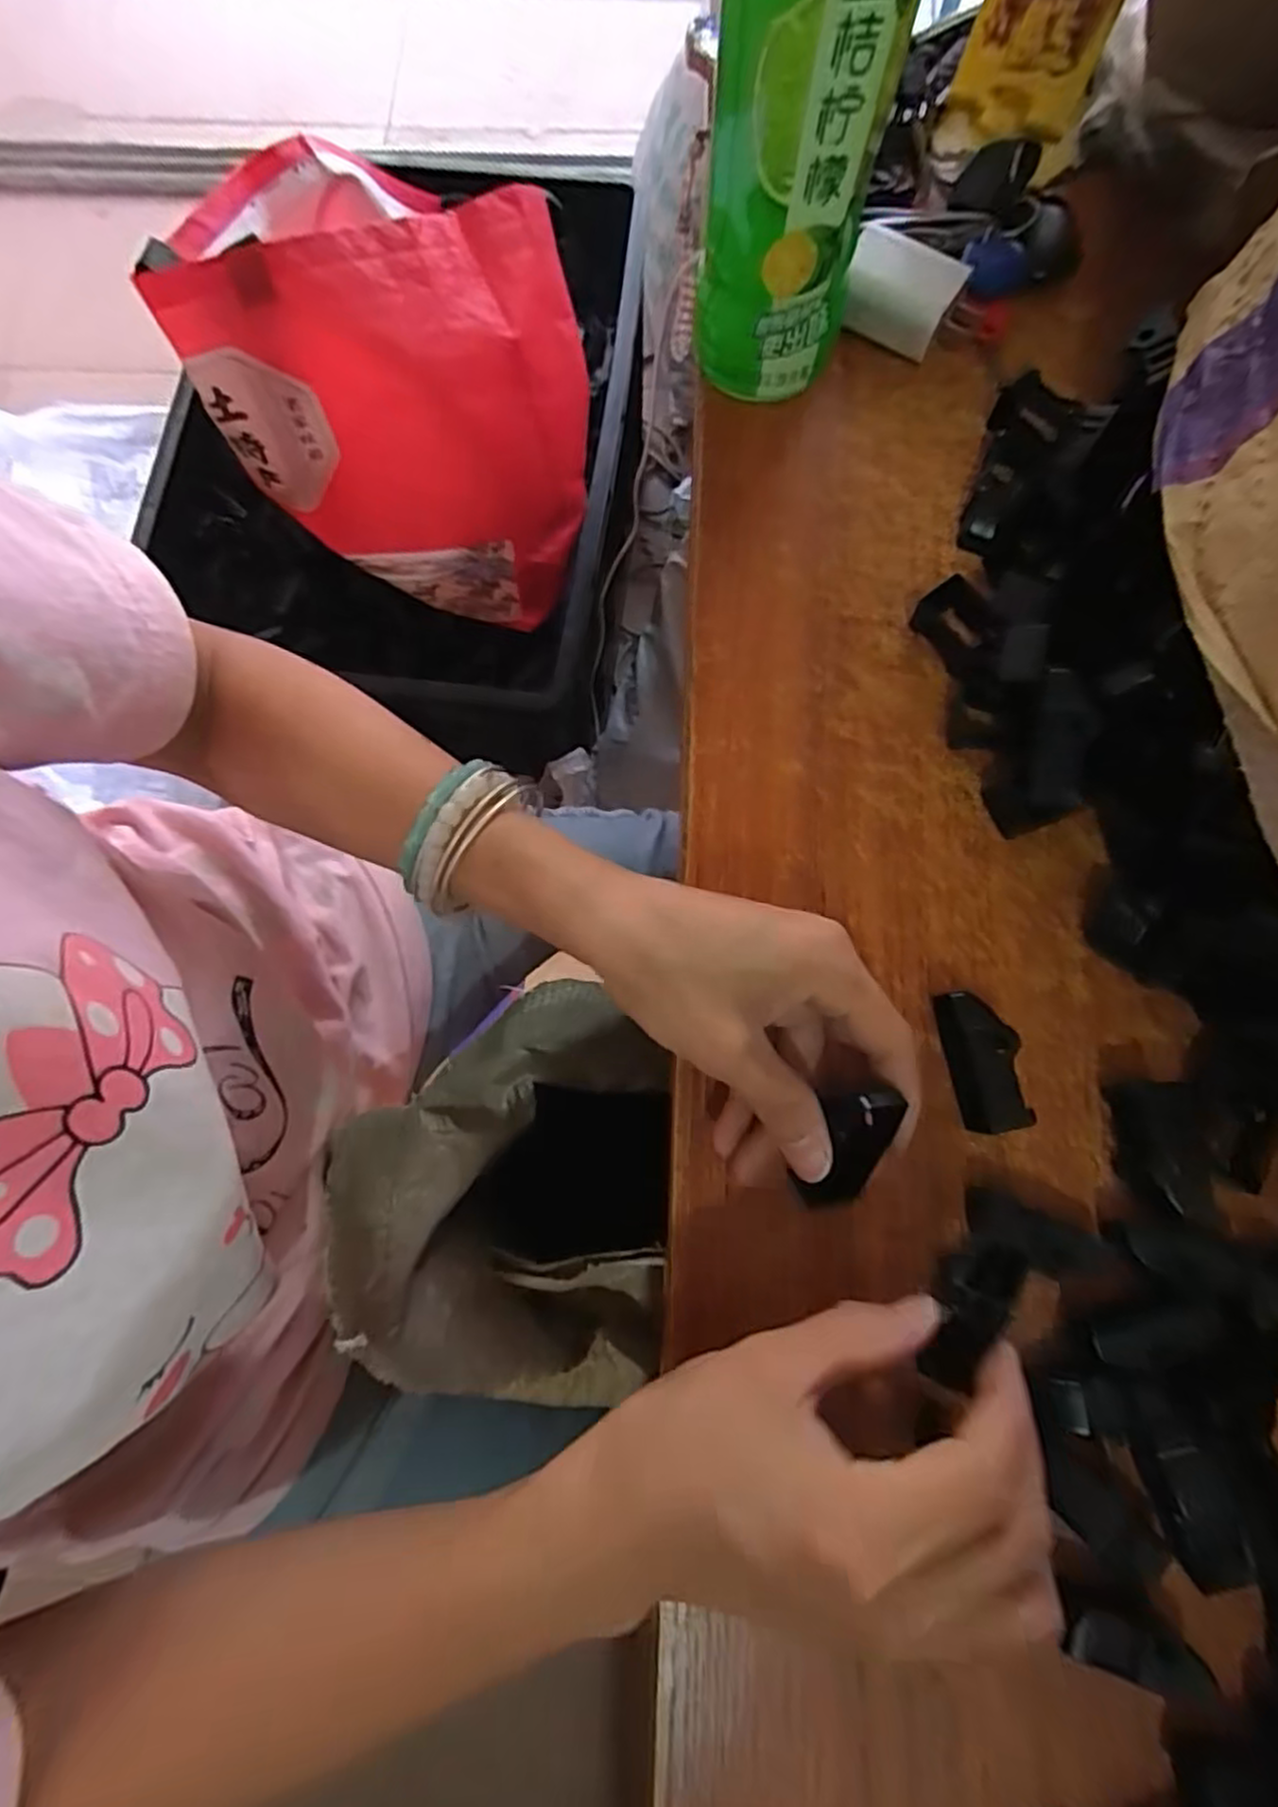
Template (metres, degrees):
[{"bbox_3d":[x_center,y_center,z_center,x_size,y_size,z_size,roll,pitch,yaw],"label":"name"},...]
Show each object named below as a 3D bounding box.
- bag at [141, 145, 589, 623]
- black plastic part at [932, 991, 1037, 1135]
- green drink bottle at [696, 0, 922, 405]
[{"bbox_3d":[-0.190,-0.382,0.572,0.293,0.286,0.122,-15,39,-33],"label":"bag"},{"bbox_3d":[0.121,0.056,0.265,0.021,0.021,0.048,-8,77,-2],"label":"black plastic part"},{"bbox_3d":[0.055,-0.276,0.242,0.060,0.216,0.061,9,77,2],"label":"green drink bottle"}]

